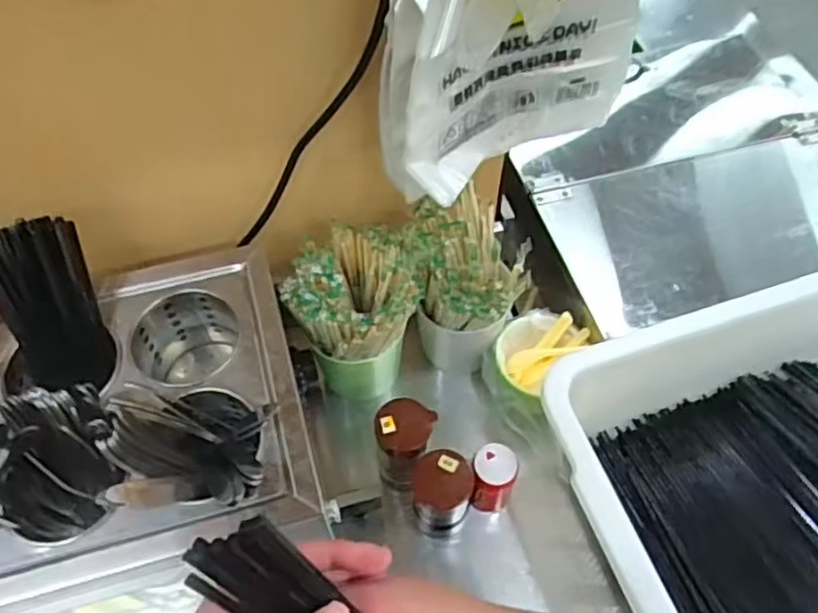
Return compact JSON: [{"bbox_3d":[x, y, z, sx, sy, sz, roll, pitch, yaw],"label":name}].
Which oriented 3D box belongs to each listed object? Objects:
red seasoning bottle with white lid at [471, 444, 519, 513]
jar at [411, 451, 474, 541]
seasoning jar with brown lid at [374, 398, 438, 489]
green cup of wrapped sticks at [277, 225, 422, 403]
[{"bbox_3d":[0.089,0.187,0.738,0.043,0.113,0.047,0,57,0],"label":"red seasoning bottle with white lid"},{"bbox_3d":[0.034,0.198,0.724,0.060,0.131,0.054,1,57,1],"label":"jar"},{"bbox_3d":[-0.005,0.149,0.742,0.058,0.117,0.052,8,57,5],"label":"seasoning jar with brown lid"},{"bbox_3d":[-0.059,0.026,0.770,0.128,0.238,0.121,0,57,0],"label":"green cup of wrapped sticks"}]

